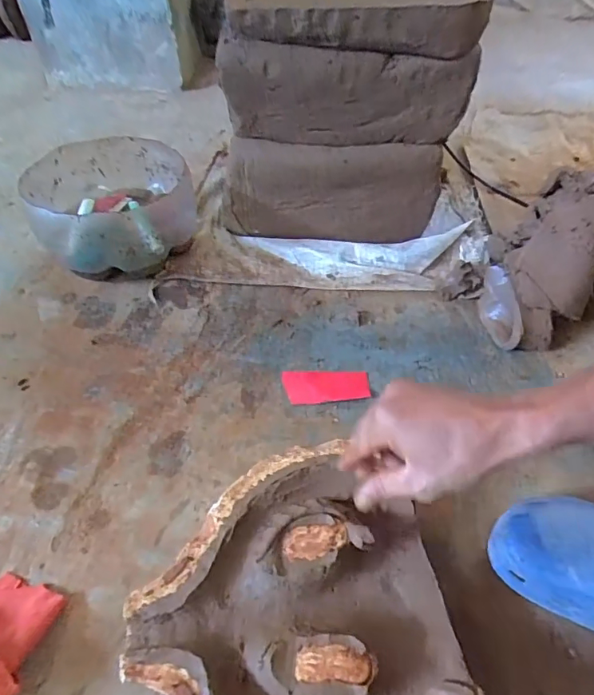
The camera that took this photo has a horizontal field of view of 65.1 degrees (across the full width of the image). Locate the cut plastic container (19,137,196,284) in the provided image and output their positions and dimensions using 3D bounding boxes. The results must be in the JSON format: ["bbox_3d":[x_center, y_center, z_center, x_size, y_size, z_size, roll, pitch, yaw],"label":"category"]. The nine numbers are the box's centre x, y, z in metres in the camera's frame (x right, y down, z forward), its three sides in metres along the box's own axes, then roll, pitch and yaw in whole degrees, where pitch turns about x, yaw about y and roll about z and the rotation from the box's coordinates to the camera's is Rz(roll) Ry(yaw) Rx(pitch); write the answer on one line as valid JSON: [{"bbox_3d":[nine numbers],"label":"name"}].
[{"bbox_3d":[-0.289,-0.219,0.744,0.229,0.136,0.258,-16,51,-12],"label":"cut plastic container"}]

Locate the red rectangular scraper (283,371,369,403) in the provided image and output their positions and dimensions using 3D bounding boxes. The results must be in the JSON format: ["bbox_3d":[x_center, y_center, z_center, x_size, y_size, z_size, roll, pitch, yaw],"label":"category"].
[{"bbox_3d":[0.038,0.047,0.600,0.109,0.010,0.047,-5,50,-3],"label":"red rectangular scraper"}]

